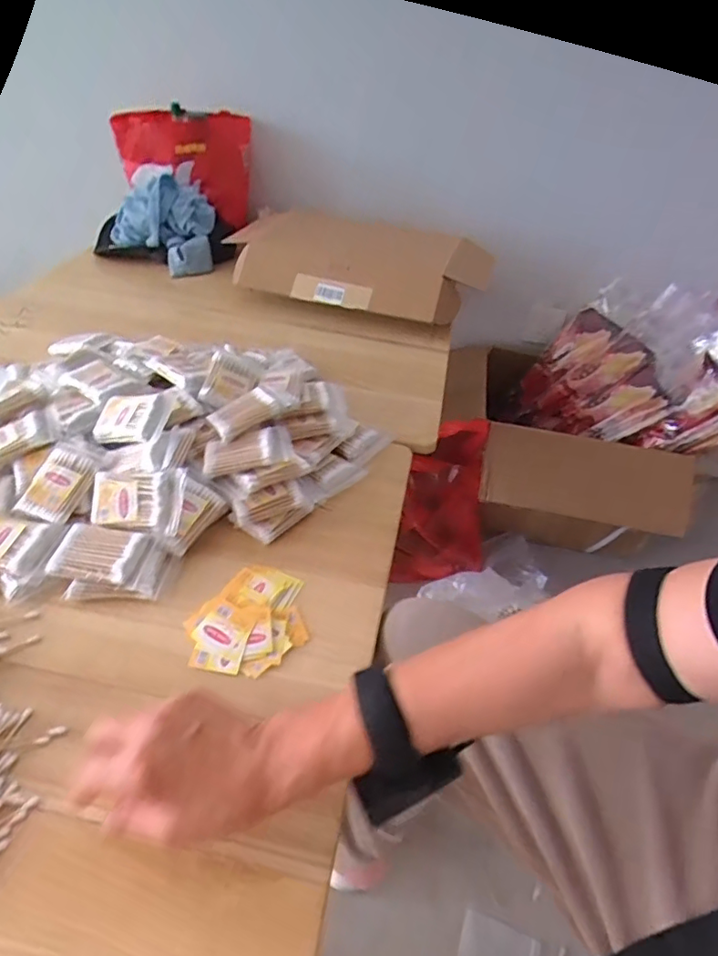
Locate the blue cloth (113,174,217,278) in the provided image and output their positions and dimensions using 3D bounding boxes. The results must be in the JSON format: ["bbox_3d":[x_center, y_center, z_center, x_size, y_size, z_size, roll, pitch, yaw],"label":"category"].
[{"bbox_3d":[-0.378,-0.504,1.111,0.213,0.145,0.132,29,46,24],"label":"blue cloth"}]

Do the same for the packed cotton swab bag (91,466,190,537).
[{"bbox_3d":[-0.220,0.023,0.548,0.087,0.015,0.061,1,77,4],"label":"packed cotton swab bag"}]

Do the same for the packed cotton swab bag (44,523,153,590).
[{"bbox_3d":[-0.241,0.071,0.521,0.078,0.015,0.057,10,48,5],"label":"packed cotton swab bag"}]

